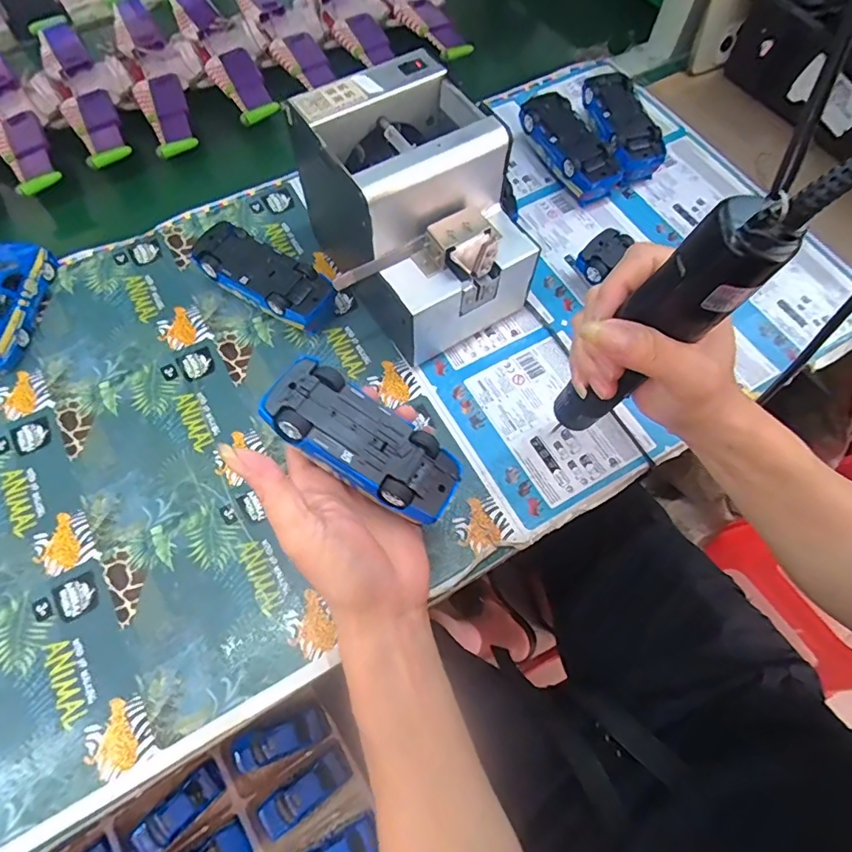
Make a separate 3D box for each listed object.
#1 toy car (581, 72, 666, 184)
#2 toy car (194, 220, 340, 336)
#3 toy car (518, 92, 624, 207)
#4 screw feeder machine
[{"bbox_3d":[0.209,-0.315,0.547,0.059,0.046,0.134,-6,66,-4],"label":"toy car"},{"bbox_3d":[-0.144,-0.129,0.460,0.131,0.046,0.056,31,69,12],"label":"toy car"},{"bbox_3d":[0.148,-0.289,0.534,0.055,0.045,0.131,-27,69,-13],"label":"toy car"},{"bbox_3d":[-0.016,-0.167,0.424,0.149,0.146,0.172,-32,70,-14],"label":"screw feeder machine"}]

